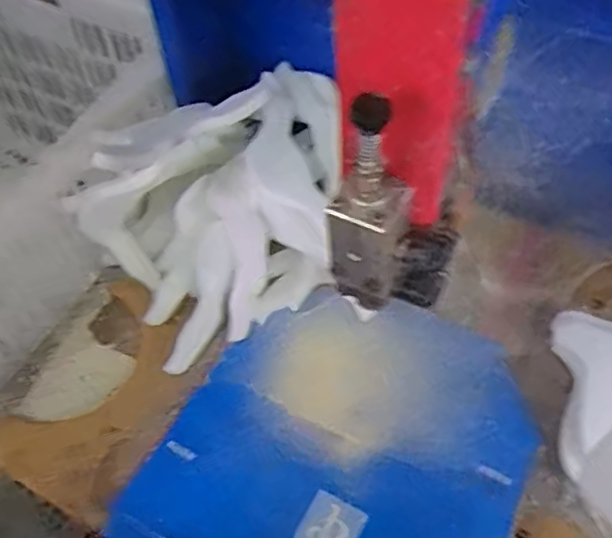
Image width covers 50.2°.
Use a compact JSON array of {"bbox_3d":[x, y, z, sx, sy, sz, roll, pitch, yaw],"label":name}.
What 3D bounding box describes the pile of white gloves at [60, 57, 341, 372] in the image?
[{"bbox_3d":[-0.069,-0.075,0.655,0.270,0.138,0.199,-33,60,-18],"label":"pile of white gloves"}]

